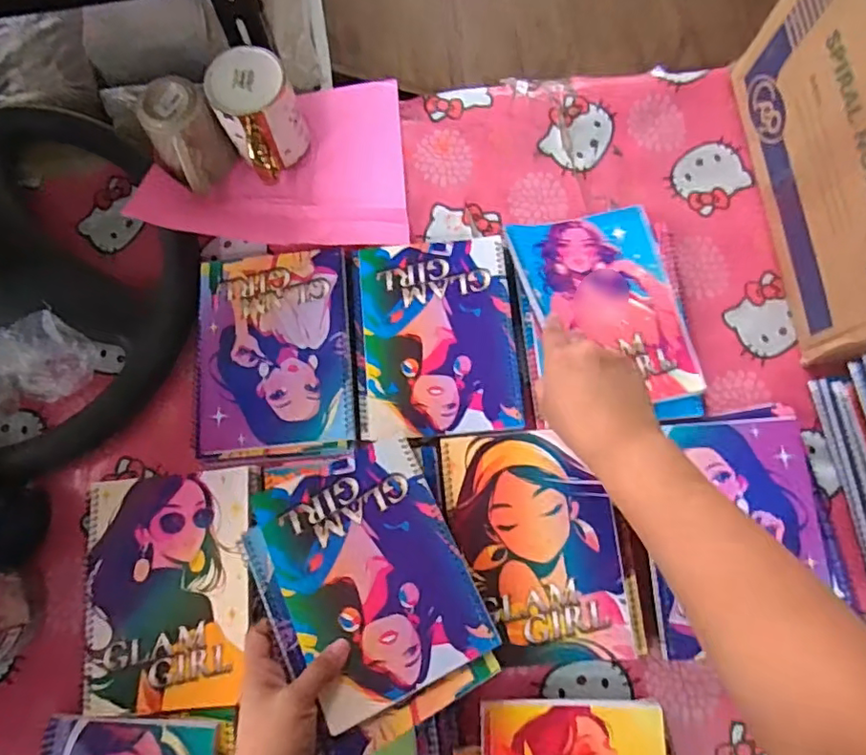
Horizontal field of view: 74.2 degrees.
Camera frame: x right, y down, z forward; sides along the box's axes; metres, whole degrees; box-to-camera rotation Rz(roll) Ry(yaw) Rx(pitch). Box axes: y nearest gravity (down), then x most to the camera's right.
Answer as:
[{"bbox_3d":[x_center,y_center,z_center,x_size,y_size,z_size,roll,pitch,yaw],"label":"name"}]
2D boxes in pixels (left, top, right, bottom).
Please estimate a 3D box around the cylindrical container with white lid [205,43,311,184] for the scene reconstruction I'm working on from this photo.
[{"bbox_3d":[-0.174,-0.265,0.593,0.081,0.096,0.104,-21,76,-5],"label":"cylindrical container with white lid"}]

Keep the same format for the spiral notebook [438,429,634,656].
[{"bbox_3d":[0.091,0.144,0.513,0.145,0.011,0.193,-6,75,-1],"label":"spiral notebook"}]

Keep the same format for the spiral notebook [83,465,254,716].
[{"bbox_3d":[-0.235,0.188,0.512,0.147,0.016,0.199,-5,75,-1],"label":"spiral notebook"}]

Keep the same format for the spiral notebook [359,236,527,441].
[{"bbox_3d":[0.004,-0.041,0.568,0.152,0.011,0.196,-5,75,-1],"label":"spiral notebook"}]

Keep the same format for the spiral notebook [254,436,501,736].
[{"bbox_3d":[-0.054,0.160,0.484,0.151,0.012,0.198,-22,67,-15],"label":"spiral notebook"}]

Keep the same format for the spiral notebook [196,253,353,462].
[{"bbox_3d":[-0.158,-0.031,0.571,0.153,0.009,0.199,-5,75,-1],"label":"spiral notebook"}]

